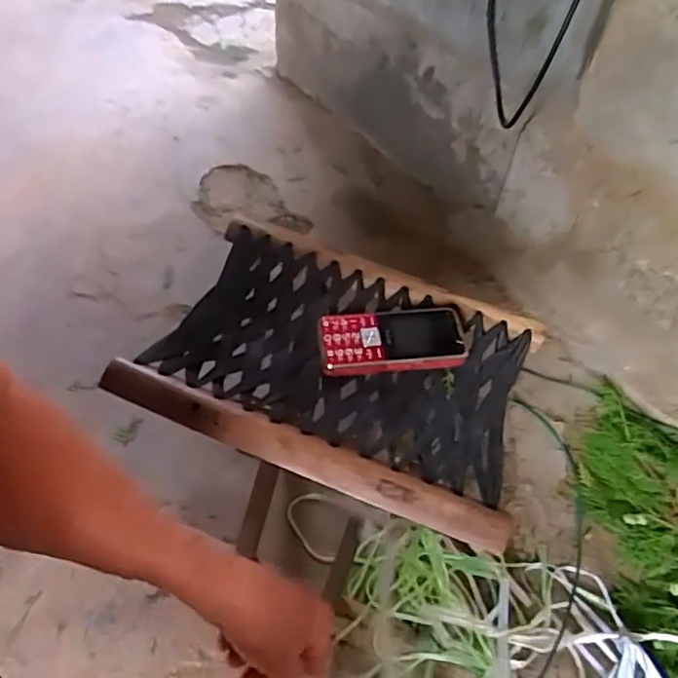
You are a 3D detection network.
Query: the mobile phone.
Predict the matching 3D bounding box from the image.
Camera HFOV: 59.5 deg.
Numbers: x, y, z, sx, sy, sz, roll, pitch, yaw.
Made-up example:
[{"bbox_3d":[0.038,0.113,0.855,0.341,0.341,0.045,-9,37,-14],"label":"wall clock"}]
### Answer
[{"bbox_3d":[0.045,0.001,0.516,0.124,0.018,0.059,-1,43,-11],"label":"mobile phone"}]

